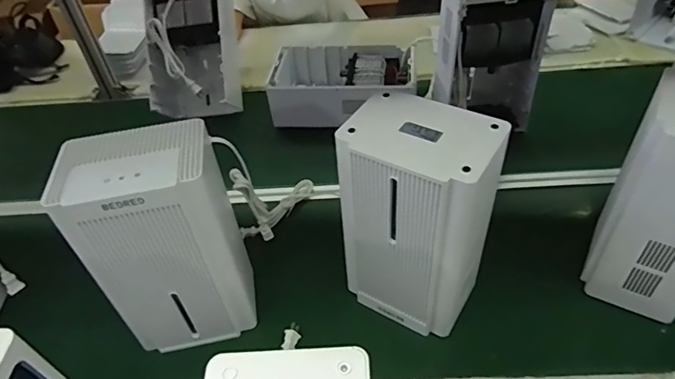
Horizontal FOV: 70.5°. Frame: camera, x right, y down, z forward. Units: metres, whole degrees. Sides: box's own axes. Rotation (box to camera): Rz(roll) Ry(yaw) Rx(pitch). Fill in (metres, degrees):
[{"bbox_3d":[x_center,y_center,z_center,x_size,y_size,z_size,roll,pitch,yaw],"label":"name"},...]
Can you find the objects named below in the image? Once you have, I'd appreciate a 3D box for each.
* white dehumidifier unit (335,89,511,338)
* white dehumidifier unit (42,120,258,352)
[{"bbox_3d":[0.114,0.051,0.724,0.193,0.342,0.134,23,48,27],"label":"white dehumidifier unit"},{"bbox_3d":[-0.255,0.078,0.721,0.195,0.323,0.135,-10,42,-7],"label":"white dehumidifier unit"}]

